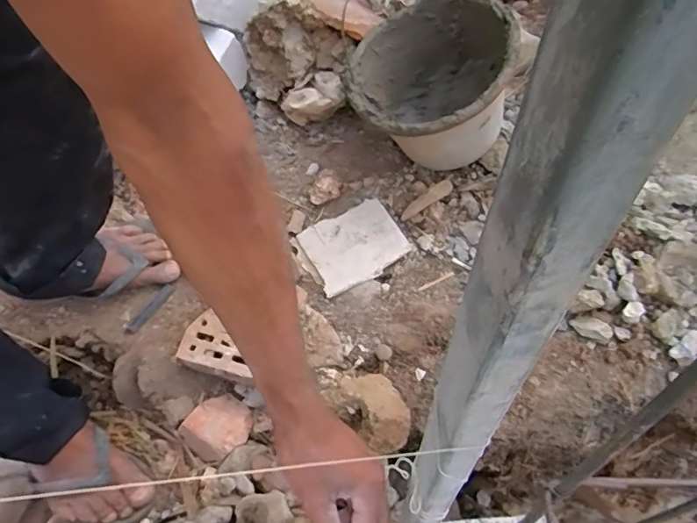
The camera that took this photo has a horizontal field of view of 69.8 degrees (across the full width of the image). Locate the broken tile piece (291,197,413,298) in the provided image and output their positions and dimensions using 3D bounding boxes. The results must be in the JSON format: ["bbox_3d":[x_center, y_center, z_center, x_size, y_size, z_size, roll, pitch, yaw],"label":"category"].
[{"bbox_3d":[0.004,-0.025,0.792,0.156,0.007,0.124,-32,65,-6],"label":"broken tile piece"}]

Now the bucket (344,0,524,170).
[{"bbox_3d":[0.138,-0.279,0.777,0.243,0.195,0.254,-12,74,23],"label":"bucket"}]

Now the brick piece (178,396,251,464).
[{"bbox_3d":[-0.177,0.230,0.693,0.077,0.041,0.086,41,34,12],"label":"brick piece"}]

